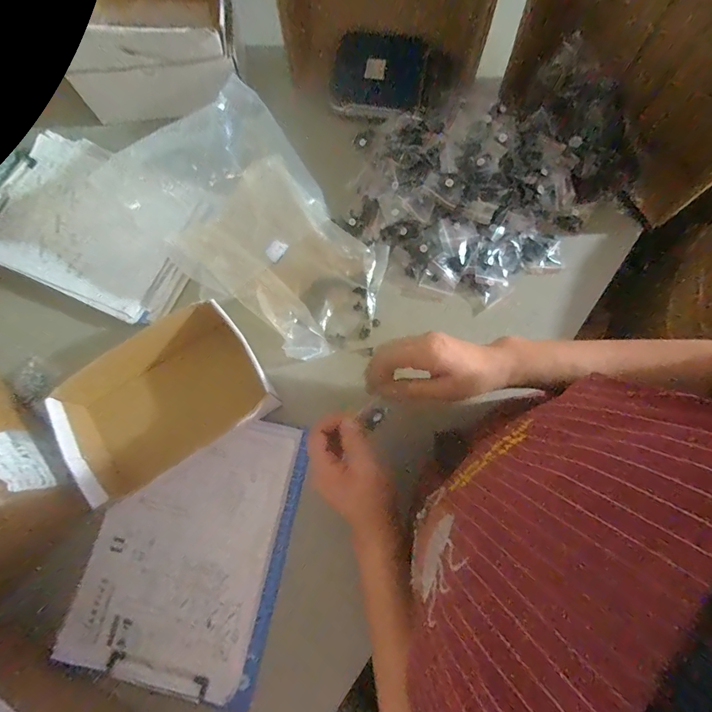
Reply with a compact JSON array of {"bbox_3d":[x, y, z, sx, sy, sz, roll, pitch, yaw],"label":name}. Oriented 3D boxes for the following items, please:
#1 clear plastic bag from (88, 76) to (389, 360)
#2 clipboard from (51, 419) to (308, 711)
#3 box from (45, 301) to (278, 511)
[{"bbox_3d":[-0.126,-0.165,0.488,0.344,0.117,0.207,43,80,11],"label":"clear plastic bag"},{"bbox_3d":[-0.191,0.217,0.447,0.219,0.015,0.293,13,76,5],"label":"clipboard"},{"bbox_3d":[-0.234,0.044,0.464,0.225,0.061,0.166,-33,77,-7],"label":"box"}]

